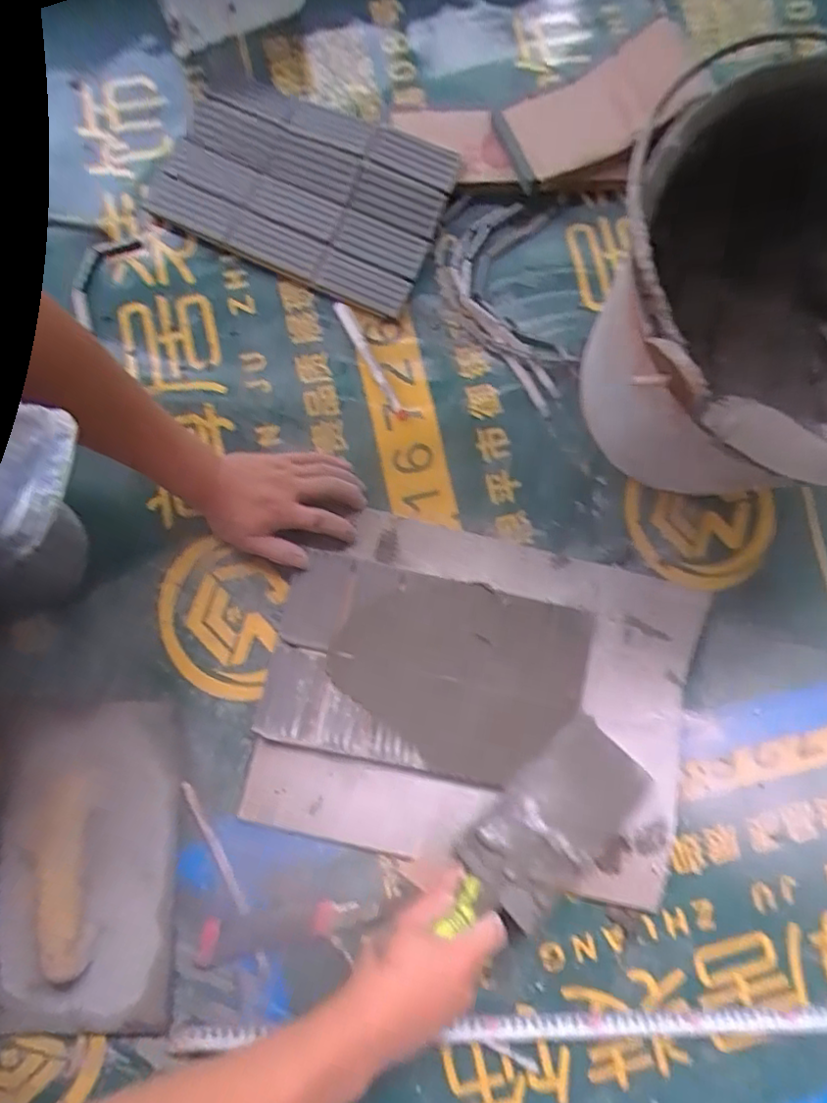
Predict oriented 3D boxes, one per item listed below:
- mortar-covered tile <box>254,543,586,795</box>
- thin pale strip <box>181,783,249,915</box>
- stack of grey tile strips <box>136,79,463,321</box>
[{"bbox_3d":[0.012,0.118,0.593,0.294,0.014,0.186,12,80,1],"label":"mortar-covered tile"},{"bbox_3d":[-0.191,0.284,0.584,0.011,0.008,0.131,-30,87,-7],"label":"thin pale strip"},{"bbox_3d":[-0.123,-0.390,0.657,0.298,0.034,0.180,25,94,6],"label":"stack of grey tile strips"}]

